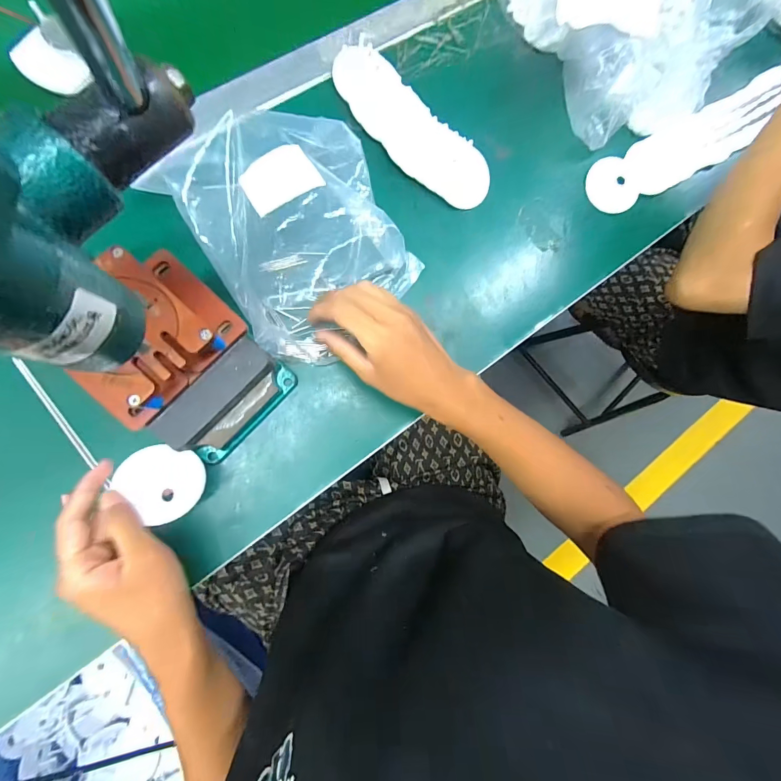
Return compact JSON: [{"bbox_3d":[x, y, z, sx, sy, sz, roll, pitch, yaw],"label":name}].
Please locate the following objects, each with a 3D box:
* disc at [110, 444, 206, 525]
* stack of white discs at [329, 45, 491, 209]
[{"bbox_3d":[-0.184,0.071,0.302,0.064,0.006,0.055,42,57,4],"label":"disc"},{"bbox_3d":[0.024,-0.269,0.387,0.191,0.018,0.073,37,83,-7],"label":"stack of white discs"}]

